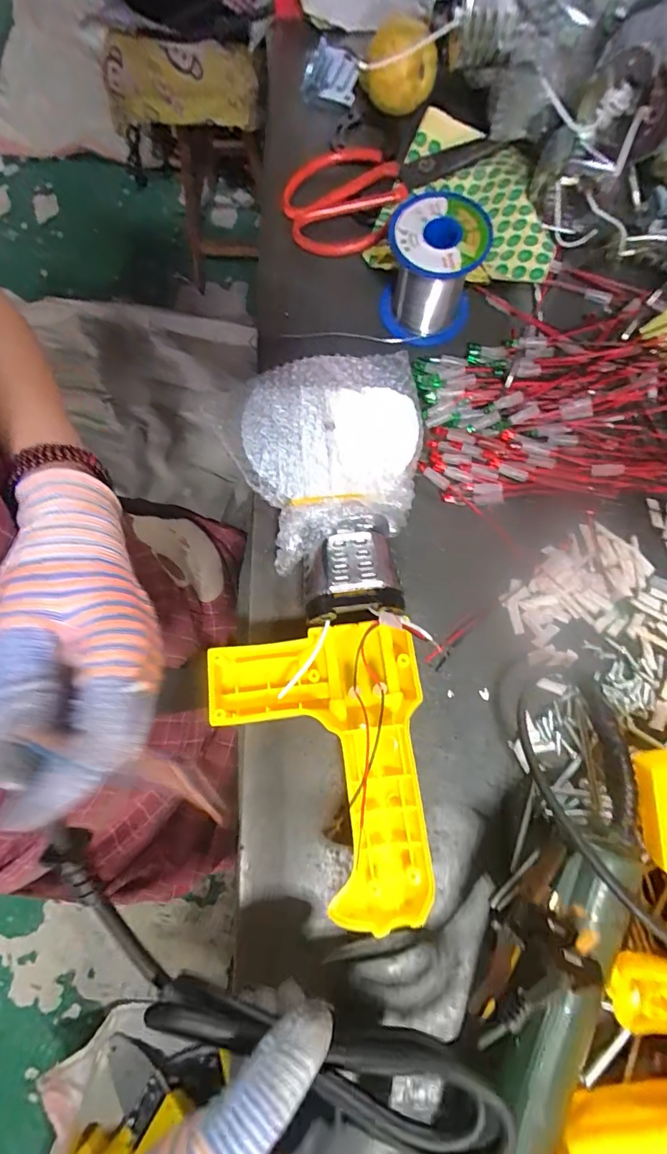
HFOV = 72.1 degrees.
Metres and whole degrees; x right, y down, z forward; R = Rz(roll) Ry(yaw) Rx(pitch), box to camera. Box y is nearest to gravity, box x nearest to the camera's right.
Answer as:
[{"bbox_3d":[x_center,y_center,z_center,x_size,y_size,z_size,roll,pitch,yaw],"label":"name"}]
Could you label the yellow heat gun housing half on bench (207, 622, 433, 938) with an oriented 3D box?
[{"bbox_3d":[-0.010,0.102,0.257,0.117,0.044,0.147,-2,79,-1],"label":"yellow heat gun housing half on bench"}]

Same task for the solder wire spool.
[{"bbox_3d":[0.068,-0.212,0.322,0.062,0.067,0.065,5,79,0],"label":"solder wire spool"}]

